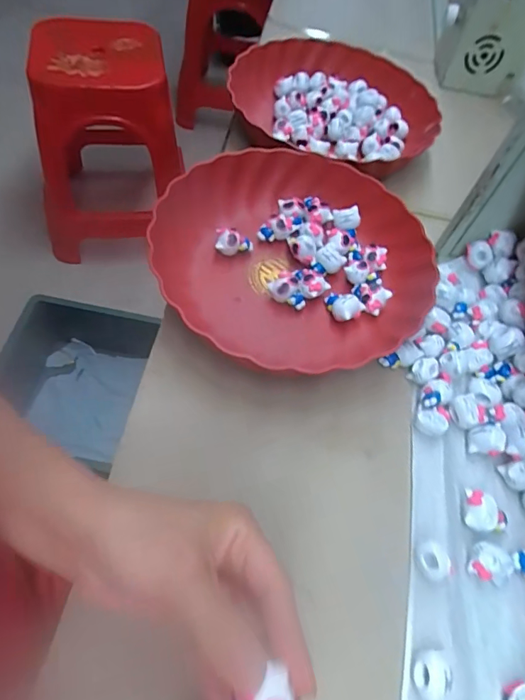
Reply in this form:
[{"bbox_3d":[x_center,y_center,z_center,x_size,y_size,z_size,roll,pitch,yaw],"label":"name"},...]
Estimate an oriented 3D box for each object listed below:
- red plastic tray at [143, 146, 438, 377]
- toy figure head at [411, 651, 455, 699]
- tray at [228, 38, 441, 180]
[{"bbox_3d":[0.036,-0.091,0.406,0.233,0.059,0.227,33,59,12],"label":"red plastic tray"},{"bbox_3d":[0.102,0.194,0.267,0.023,0.014,0.024,4,58,-6],"label":"toy figure head"},{"bbox_3d":[0.086,-0.285,0.536,0.232,0.066,0.245,17,57,3],"label":"tray"}]

